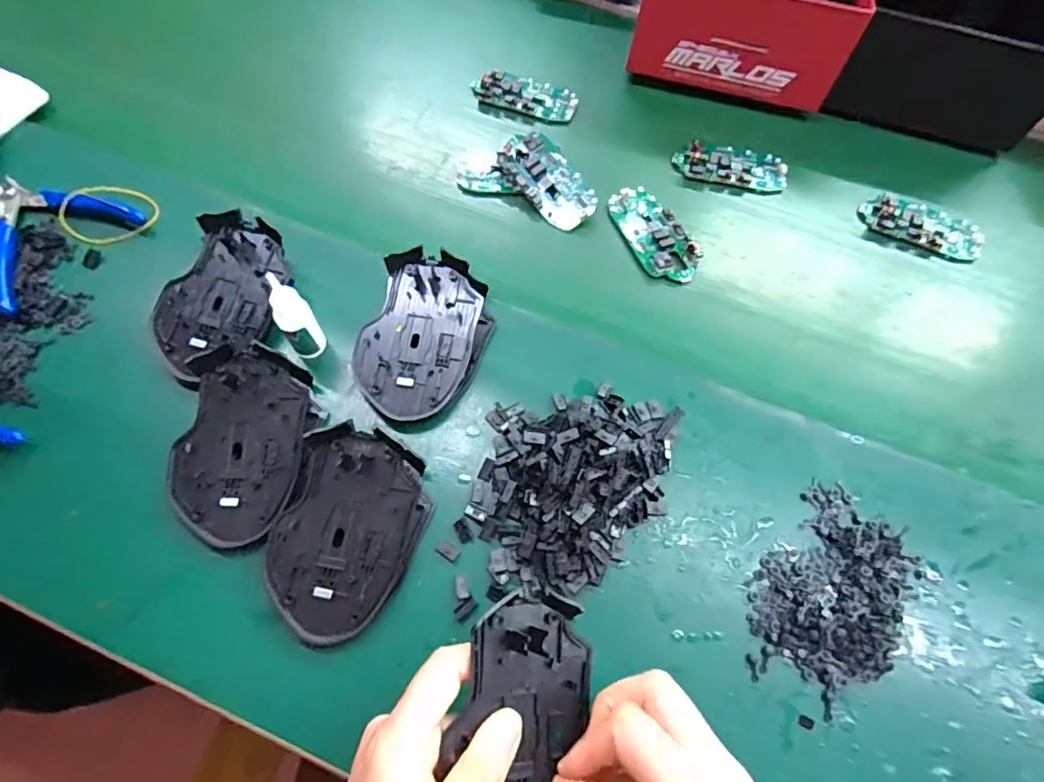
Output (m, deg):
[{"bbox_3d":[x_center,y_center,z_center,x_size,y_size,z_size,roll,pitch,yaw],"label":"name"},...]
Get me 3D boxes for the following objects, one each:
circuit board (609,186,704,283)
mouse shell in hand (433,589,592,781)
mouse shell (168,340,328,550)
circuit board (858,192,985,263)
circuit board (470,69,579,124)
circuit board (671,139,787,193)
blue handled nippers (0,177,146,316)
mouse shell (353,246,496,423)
[{"bbox_3d":[0.107,-0.130,0.452,0.046,0.012,0.097,-21,66,-14],"label":"circuit board"},{"bbox_3d":[-0.004,0.161,0.270,0.068,0.022,0.111,23,66,-19],"label":"mouse shell in hand"},{"bbox_3d":[-0.170,0.033,0.343,0.074,0.018,0.114,7,78,-5],"label":"mouse shell"},{"bbox_3d":[0.339,-0.139,0.476,0.098,0.015,0.045,19,63,7],"label":"circuit board"},{"bbox_3d":[0.003,-0.274,0.522,0.097,0.018,0.041,12,62,3],"label":"circuit board"},{"bbox_3d":[0.185,-0.199,0.495,0.097,0.013,0.043,8,62,1],"label":"circuit board"},{"bbox_3d":[-0.356,-0.122,0.410,0.108,0.015,0.109,37,67,15],"label":"blue handled nippers"},{"bbox_3d":[-0.066,-0.036,0.376,0.076,0.036,0.111,17,63,6],"label":"mouse shell"}]

